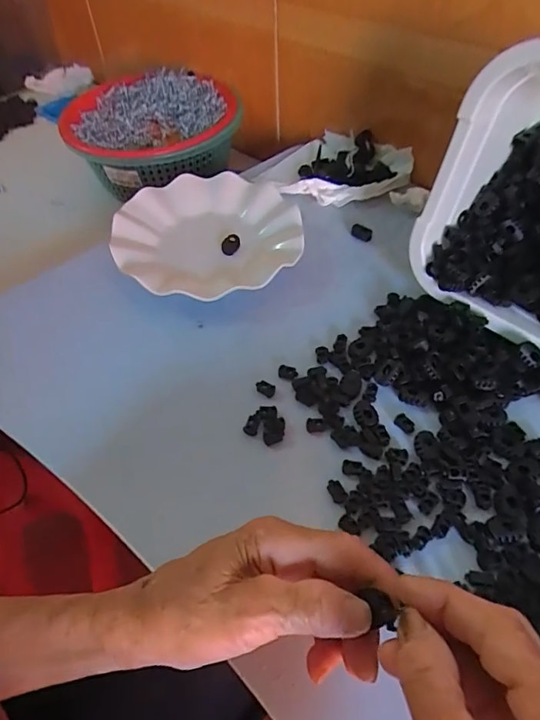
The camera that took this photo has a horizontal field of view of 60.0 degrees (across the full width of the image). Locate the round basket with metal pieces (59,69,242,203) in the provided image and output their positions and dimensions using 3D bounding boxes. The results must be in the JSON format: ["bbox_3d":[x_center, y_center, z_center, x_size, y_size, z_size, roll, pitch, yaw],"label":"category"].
[{"bbox_3d":[-0.166,-0.324,0.640,0.220,0.094,0.241,-20,53,-12],"label":"round basket with metal pieces"}]

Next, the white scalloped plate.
[{"bbox_3d":[-0.062,-0.123,0.464,0.175,0.028,0.173,-2,51,2],"label":"white scalloped plate"}]

